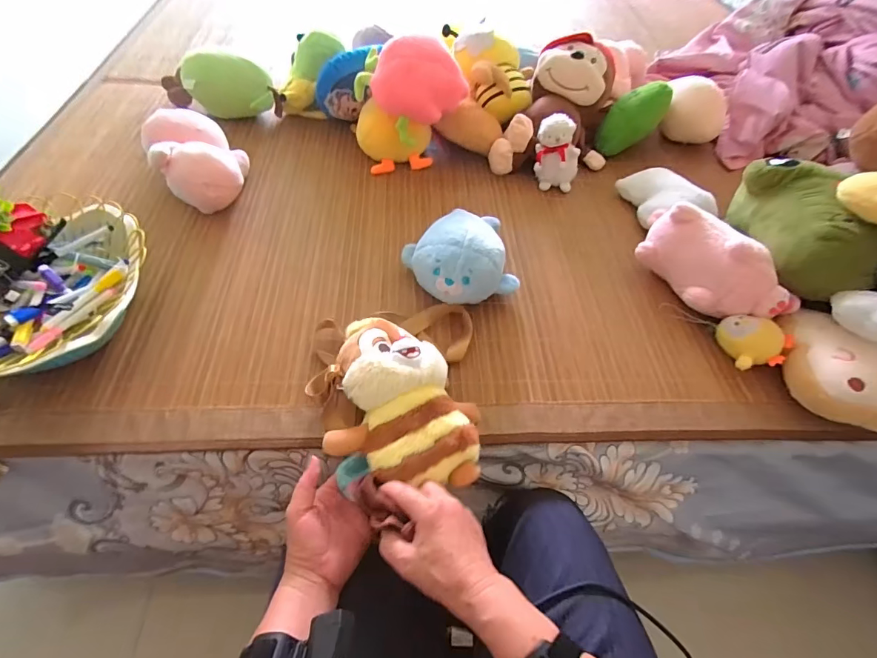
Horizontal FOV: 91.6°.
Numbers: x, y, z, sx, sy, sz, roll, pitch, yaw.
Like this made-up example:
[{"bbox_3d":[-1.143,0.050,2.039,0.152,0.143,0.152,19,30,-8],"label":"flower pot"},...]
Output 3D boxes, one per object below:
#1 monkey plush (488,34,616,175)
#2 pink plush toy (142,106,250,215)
[{"bbox_3d":[0.250,-0.468,0.902,0.232,0.170,0.280,10,54,2],"label":"monkey plush"},{"bbox_3d":[-0.411,-0.292,0.749,0.139,0.110,0.189,-25,60,-21],"label":"pink plush toy"}]

